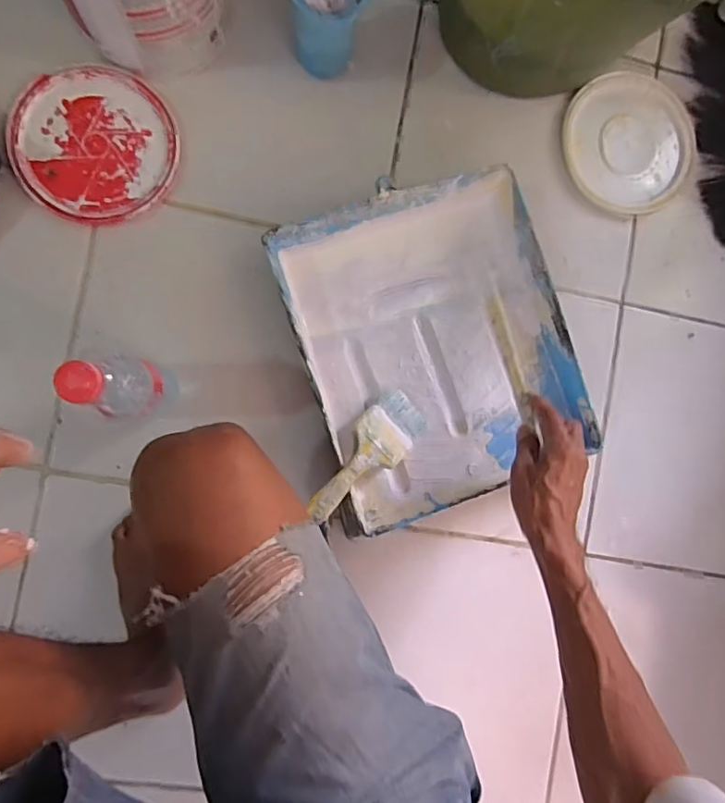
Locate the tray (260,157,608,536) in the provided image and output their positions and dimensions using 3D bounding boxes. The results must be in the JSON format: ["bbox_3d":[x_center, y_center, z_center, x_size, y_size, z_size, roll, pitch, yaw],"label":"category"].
[{"bbox_3d":[0.081,-0.062,0.618,0.288,0.057,0.343,-17,91,-8],"label":"tray"}]

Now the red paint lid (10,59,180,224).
[{"bbox_3d":[-0.296,-0.285,0.610,0.176,0.010,0.166,0,90,-6],"label":"red paint lid"}]

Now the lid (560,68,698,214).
[{"bbox_3d":[0.342,-0.331,0.703,0.171,0.019,0.178,0,90,-6],"label":"lid"}]

